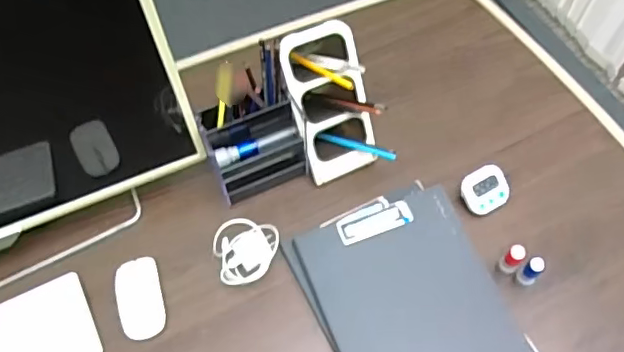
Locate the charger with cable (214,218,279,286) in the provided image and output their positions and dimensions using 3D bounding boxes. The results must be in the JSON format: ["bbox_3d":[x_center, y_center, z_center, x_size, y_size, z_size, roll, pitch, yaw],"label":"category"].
[{"bbox_3d":[-0.089,0.102,0.771,0.087,0.060,0.078,-10,61,-4],"label":"charger with cable"}]

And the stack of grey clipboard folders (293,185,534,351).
[{"bbox_3d":[0.143,0.182,0.744,0.236,0.016,0.308,-19,67,-9],"label":"stack of grey clipboard folders"}]

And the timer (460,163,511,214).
[{"bbox_3d":[0.258,0.019,0.832,0.071,0.016,0.062,-28,68,-13],"label":"timer"}]

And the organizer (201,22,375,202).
[{"bbox_3d":[-0.038,-0.083,0.814,0.229,0.204,0.155,-18,62,-8],"label":"organizer"}]

